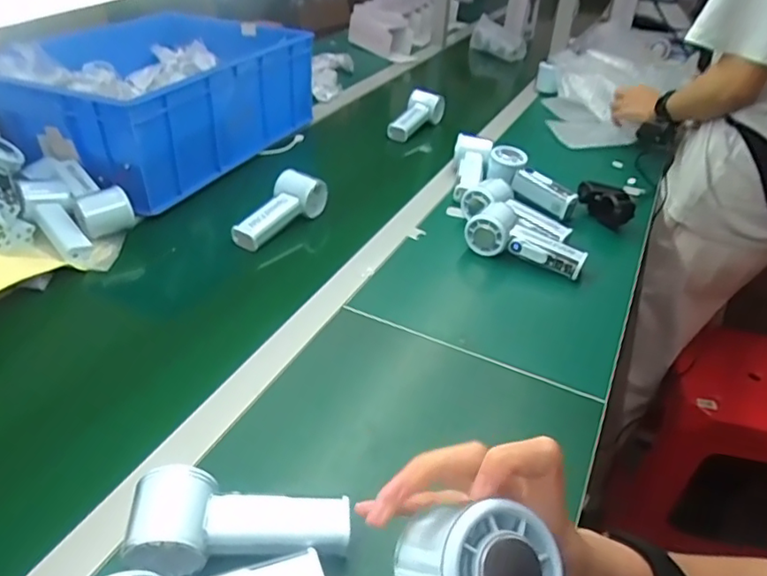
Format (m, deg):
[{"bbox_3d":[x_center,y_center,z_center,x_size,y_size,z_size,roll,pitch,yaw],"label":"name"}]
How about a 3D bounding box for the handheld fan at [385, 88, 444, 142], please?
[{"bbox_3d":[0.063,-0.329,1.110,0.078,0.068,0.123,15,37,16],"label":"handheld fan"}]

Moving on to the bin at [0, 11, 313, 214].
[{"bbox_3d":[-0.370,-0.325,0.969,0.323,0.149,0.465,14,37,15],"label":"bin"}]

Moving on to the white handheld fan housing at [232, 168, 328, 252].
[{"bbox_3d":[-0.138,-0.108,0.782,0.064,0.052,0.136,16,38,17],"label":"white handheld fan housing"}]

